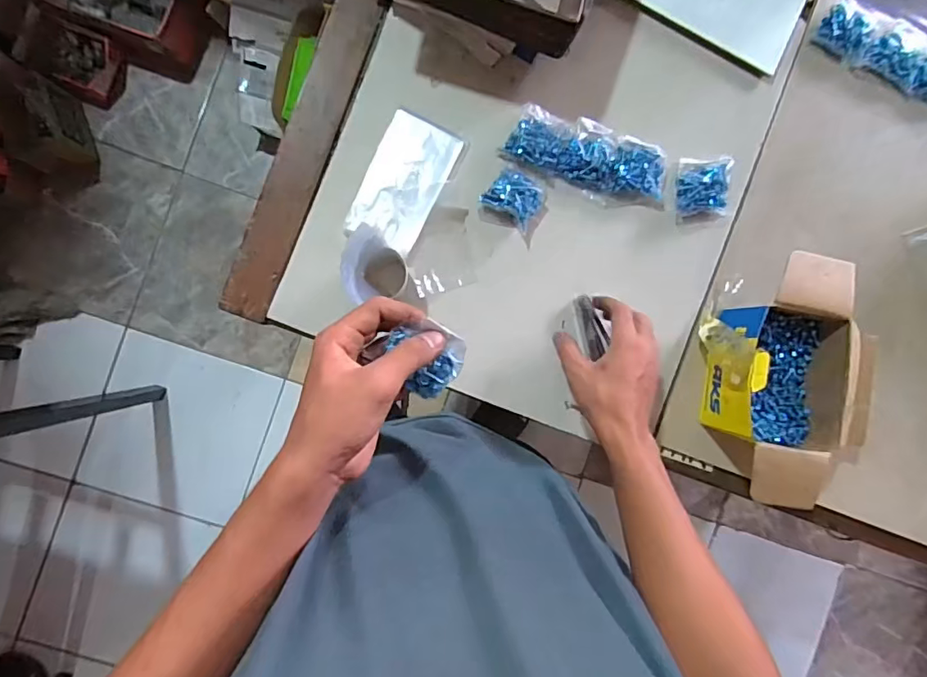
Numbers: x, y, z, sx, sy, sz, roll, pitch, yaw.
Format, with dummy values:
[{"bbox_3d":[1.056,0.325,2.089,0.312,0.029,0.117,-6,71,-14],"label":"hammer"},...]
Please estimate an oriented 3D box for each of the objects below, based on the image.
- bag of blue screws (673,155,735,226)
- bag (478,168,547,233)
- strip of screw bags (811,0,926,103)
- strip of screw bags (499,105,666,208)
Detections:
[{"bbox_3d":[0.286,-0.175,0.627,0.062,0.029,0.076,1,91,-5],"label":"bag of blue screws"},{"bbox_3d":[0.061,-0.163,0.601,0.064,0.027,0.055,32,88,-5],"label":"bag"},{"bbox_3d":[0.565,-0.341,0.645,0.269,0.020,0.077,23,89,-5],"label":"strip of screw bags"},{"bbox_3d":[0.148,-0.211,0.613,0.192,0.019,0.079,17,90,-5],"label":"strip of screw bags"}]

